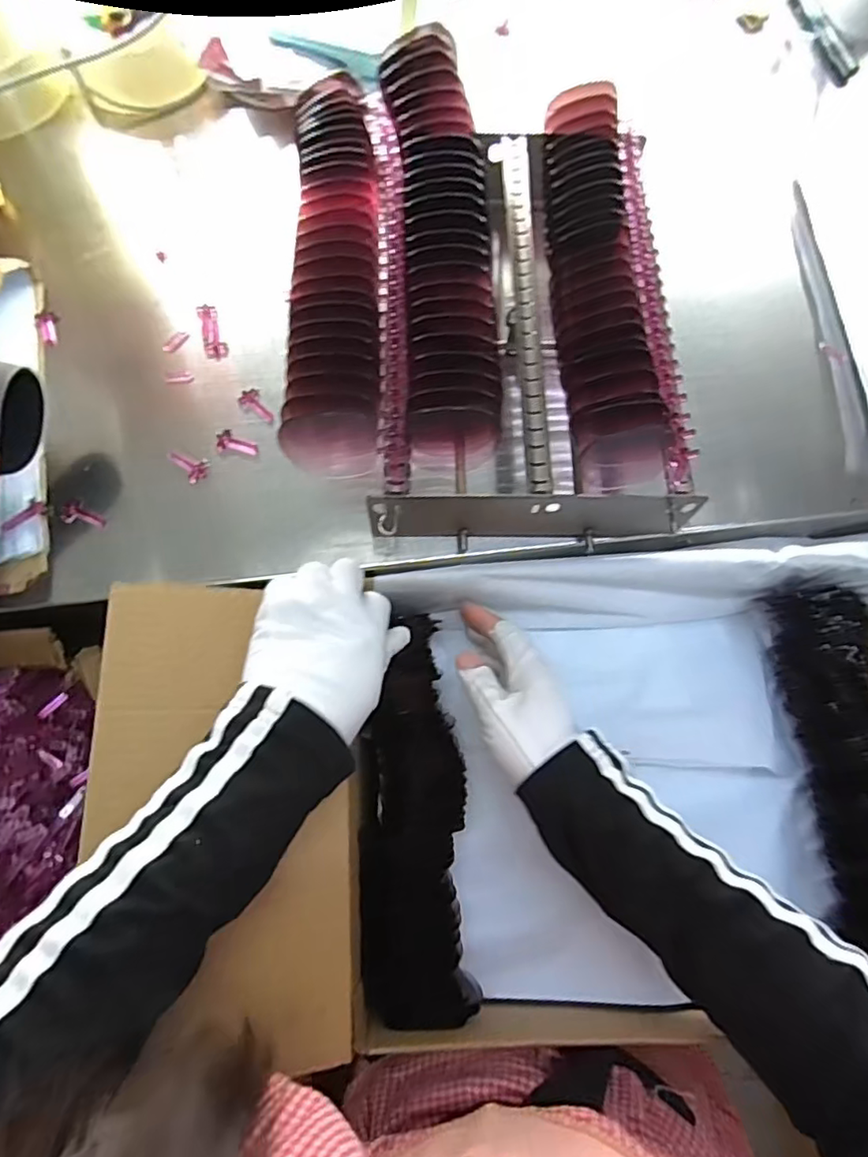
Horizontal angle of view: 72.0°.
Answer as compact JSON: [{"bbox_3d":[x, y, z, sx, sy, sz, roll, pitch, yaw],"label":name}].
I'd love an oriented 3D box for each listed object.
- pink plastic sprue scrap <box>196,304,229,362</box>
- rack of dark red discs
[{"bbox_3d":[-0.173,-0.191,0.463,0.017,0.015,0.042,-18,73,-8],"label":"pink plastic sprue scrap"},{"bbox_3d":[0.030,-0.185,0.411,0.233,0.130,0.303,-1,72,-3],"label":"rack of dark red discs"}]

